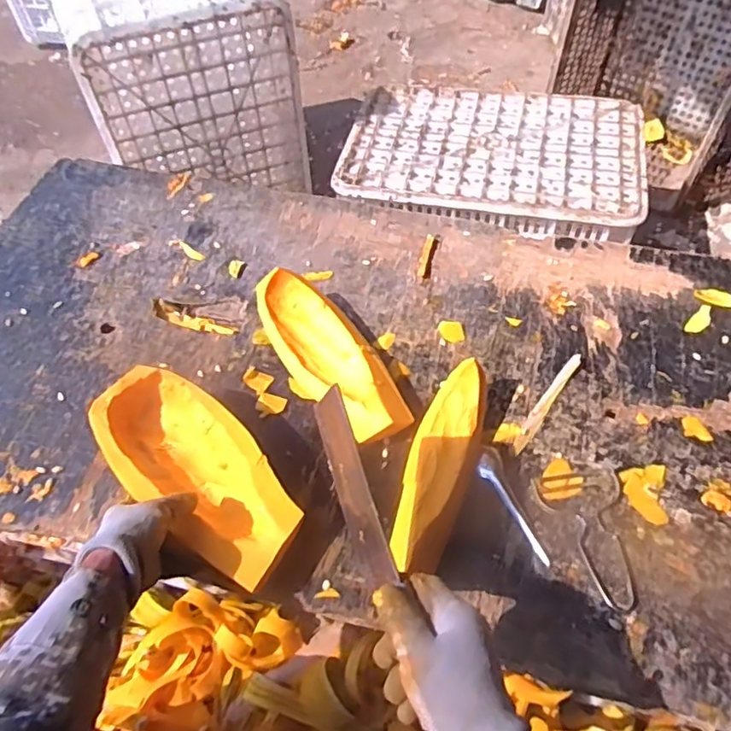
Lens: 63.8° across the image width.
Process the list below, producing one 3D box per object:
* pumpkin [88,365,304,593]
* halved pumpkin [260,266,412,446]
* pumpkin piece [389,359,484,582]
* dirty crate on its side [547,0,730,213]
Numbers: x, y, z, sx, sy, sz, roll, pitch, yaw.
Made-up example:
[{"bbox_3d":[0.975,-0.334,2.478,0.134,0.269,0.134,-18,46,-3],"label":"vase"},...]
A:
[{"bbox_3d":[-0.187,0.114,0.647,0.273,0.070,0.124,42,67,19],"label":"pumpkin"},{"bbox_3d":[-0.050,-0.012,0.740,0.099,0.061,0.274,-32,60,-17],"label":"halved pumpkin"},{"bbox_3d":[0.083,0.103,0.649,0.072,0.065,0.229,16,59,14],"label":"pumpkin piece"},{"bbox_3d":[0.617,-0.659,1.199,0.376,0.481,0.314,36,64,23],"label":"dirty crate on its side"}]

